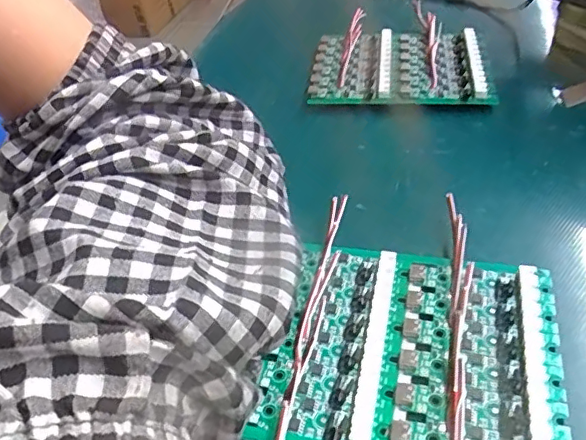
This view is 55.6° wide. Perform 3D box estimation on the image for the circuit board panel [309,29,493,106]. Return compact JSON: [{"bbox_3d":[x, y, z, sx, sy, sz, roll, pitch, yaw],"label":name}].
[{"bbox_3d":[0.078,-0.111,0.411,0.124,0.019,0.100,4,42,15],"label":"circuit board panel"}]

